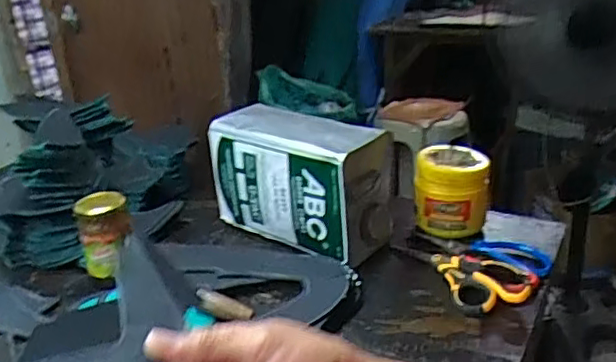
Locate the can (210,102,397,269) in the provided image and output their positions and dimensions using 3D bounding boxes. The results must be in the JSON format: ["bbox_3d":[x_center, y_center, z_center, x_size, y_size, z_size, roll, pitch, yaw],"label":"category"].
[{"bbox_3d":[-0.012,-0.004,0.826,0.248,0.161,0.112,16,31,39],"label":"can"}]

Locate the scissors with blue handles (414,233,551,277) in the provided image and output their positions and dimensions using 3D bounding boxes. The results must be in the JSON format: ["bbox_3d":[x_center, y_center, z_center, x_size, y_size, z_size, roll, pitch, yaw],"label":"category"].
[{"bbox_3d":[0.222,0.083,0.765,0.167,0.010,0.071,14,29,37],"label":"scissors with blue handles"}]

